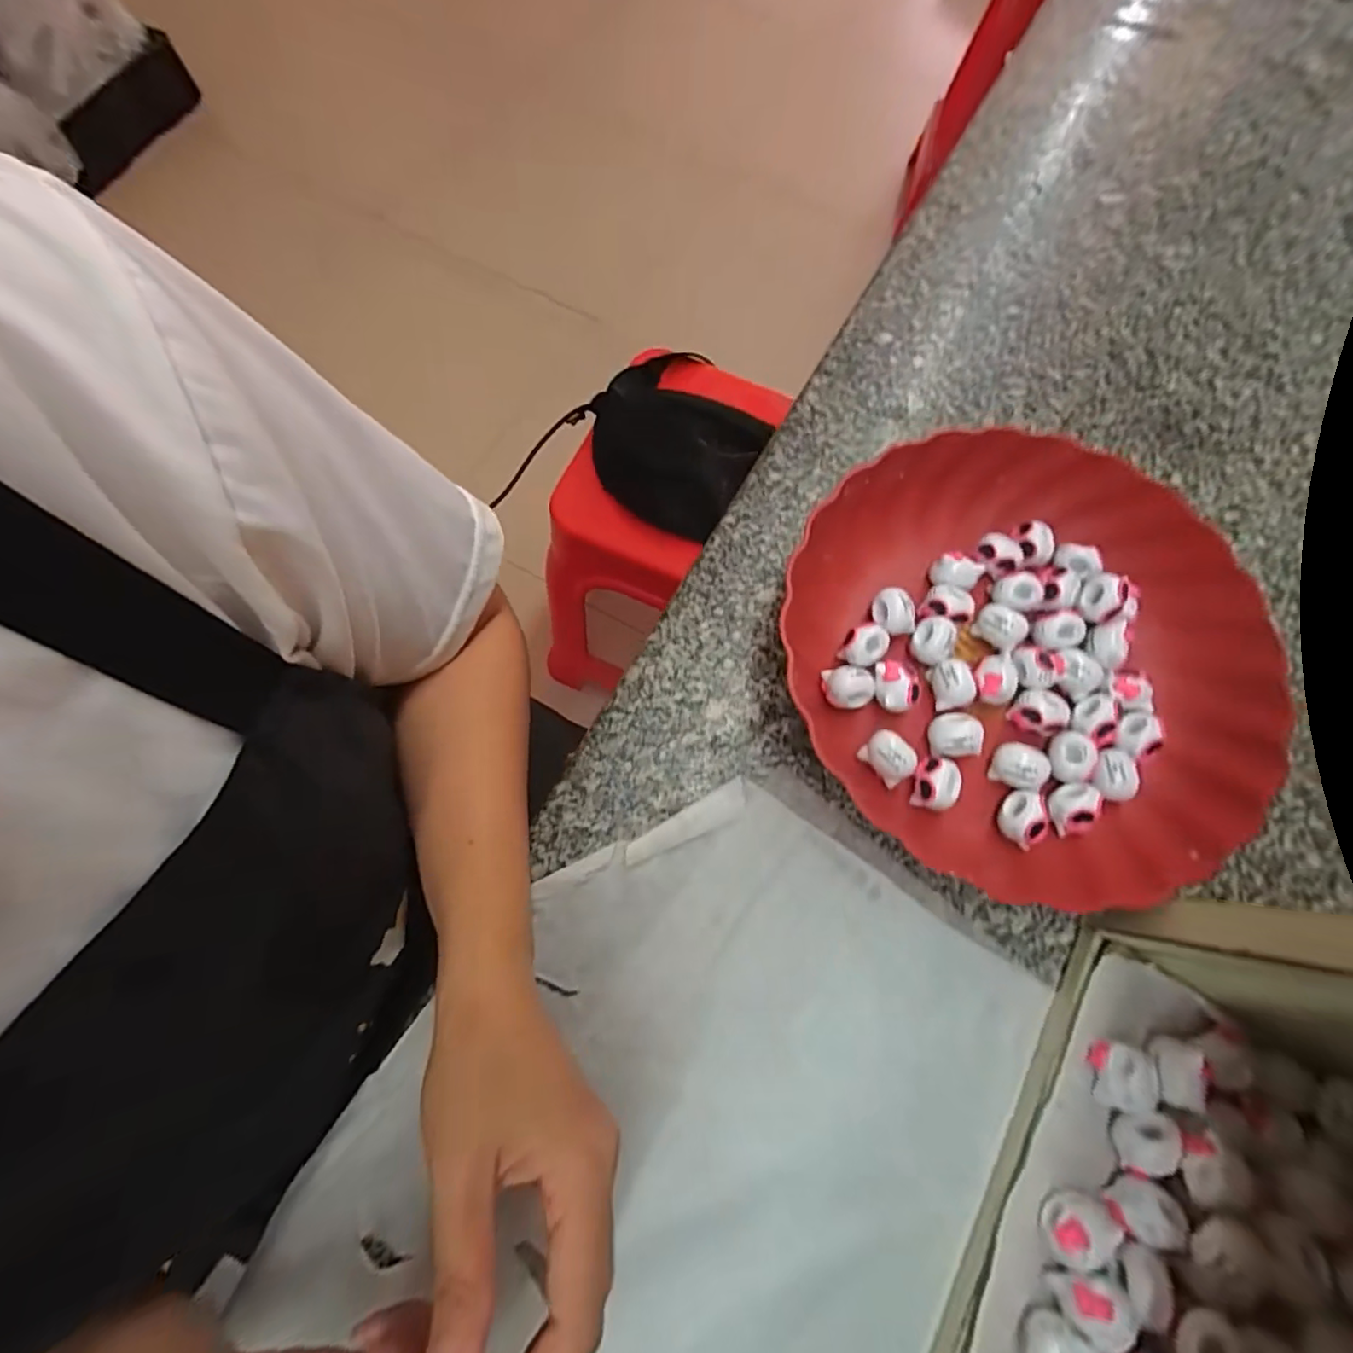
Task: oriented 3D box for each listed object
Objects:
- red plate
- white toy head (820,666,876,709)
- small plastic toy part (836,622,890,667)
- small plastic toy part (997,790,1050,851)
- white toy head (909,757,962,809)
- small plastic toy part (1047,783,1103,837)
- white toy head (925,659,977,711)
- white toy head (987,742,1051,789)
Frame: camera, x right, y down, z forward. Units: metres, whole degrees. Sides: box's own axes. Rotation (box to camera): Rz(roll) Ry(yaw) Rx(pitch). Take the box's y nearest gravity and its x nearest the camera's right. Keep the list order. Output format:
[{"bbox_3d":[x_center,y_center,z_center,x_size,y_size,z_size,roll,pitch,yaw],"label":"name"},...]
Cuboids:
[{"bbox_3d":[0.181,-0.015,0.307,0.226,0.047,0.237,1,72,-2],"label":"red plate"},{"bbox_3d":[0.090,0.006,0.307,0.026,0.016,0.021,4,72,-1],"label":"white toy head"},{"bbox_3d":[0.102,-0.016,0.315,0.025,0.016,0.020,-37,77,-13],"label":"small plastic toy part"},{"bbox_3d":[0.173,0.070,0.290,0.020,0.016,0.025,32,74,8],"label":"small plastic toy part"},{"bbox_3d":[0.131,0.055,0.296,0.018,0.019,0.024,14,72,2],"label":"white toy head"},{"bbox_3d":[0.199,0.066,0.291,0.022,0.015,0.024,1,72,-2],"label":"small plastic toy part"},{"bbox_3d":[0.147,0.005,0.311,0.020,0.016,0.025,0,72,-2],"label":"white toy head"},{"bbox_3d":[0.176,0.046,0.299,0.023,0.018,0.023,1,72,-2],"label":"white toy head"}]

